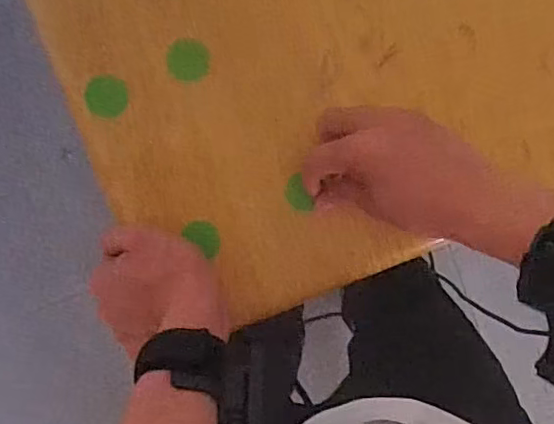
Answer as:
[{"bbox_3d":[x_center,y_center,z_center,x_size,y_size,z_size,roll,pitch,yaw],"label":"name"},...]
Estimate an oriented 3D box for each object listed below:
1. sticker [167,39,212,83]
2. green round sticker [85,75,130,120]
[{"bbox_3d":[-0.061,-0.105,0.411,0.029,0.004,0.029,0,90,-8],"label":"sticker"},{"bbox_3d":[-0.116,-0.079,0.404,0.028,0.004,0.028,-2,99,-13],"label":"green round sticker"}]

